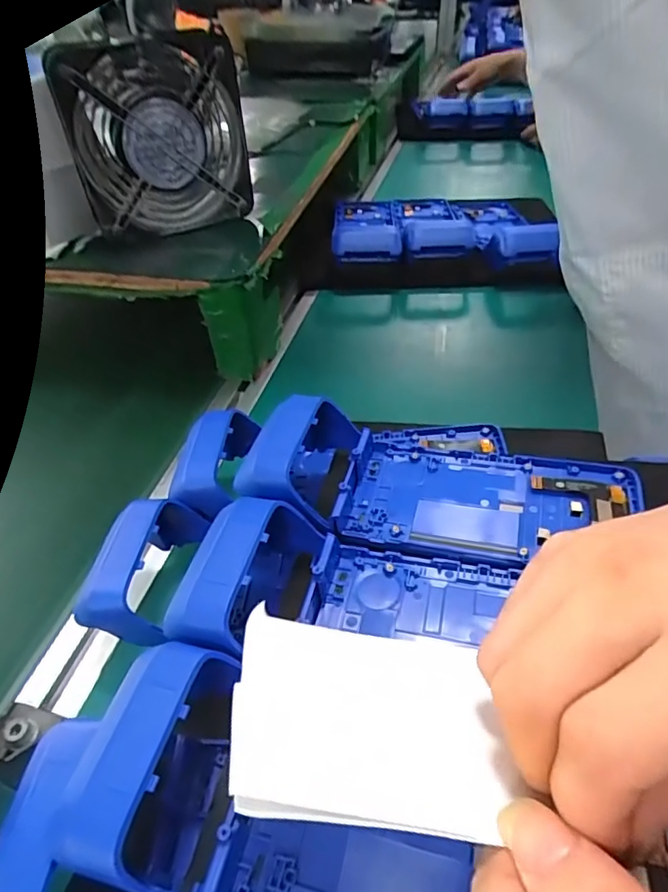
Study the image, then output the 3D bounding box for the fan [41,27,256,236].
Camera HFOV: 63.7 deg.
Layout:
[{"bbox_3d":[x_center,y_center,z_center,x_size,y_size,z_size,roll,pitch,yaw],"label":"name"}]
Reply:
[{"bbox_3d":[-0.149,-0.260,0.469,0.146,0.153,0.033,-21,48,-18],"label":"fan"}]

